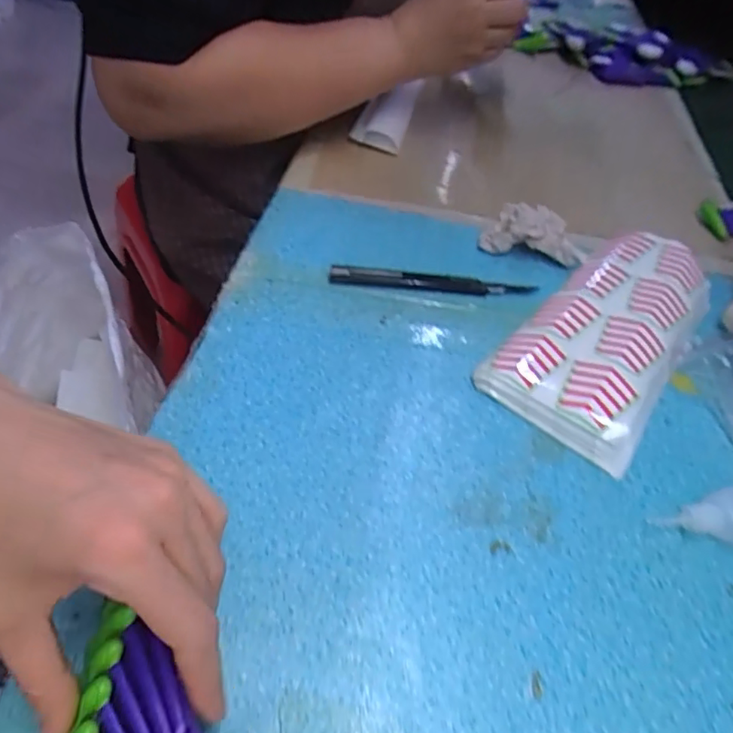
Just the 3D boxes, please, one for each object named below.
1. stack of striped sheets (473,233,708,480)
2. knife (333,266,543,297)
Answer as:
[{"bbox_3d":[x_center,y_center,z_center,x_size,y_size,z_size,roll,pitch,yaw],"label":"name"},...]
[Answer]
[{"bbox_3d":[0.182,-0.030,0.411,0.103,0.034,0.220,33,53,21],"label":"stack of striped sheets"},{"bbox_3d":[0.052,-0.068,0.444,0.161,0.007,0.018,4,48,-3],"label":"knife"}]

